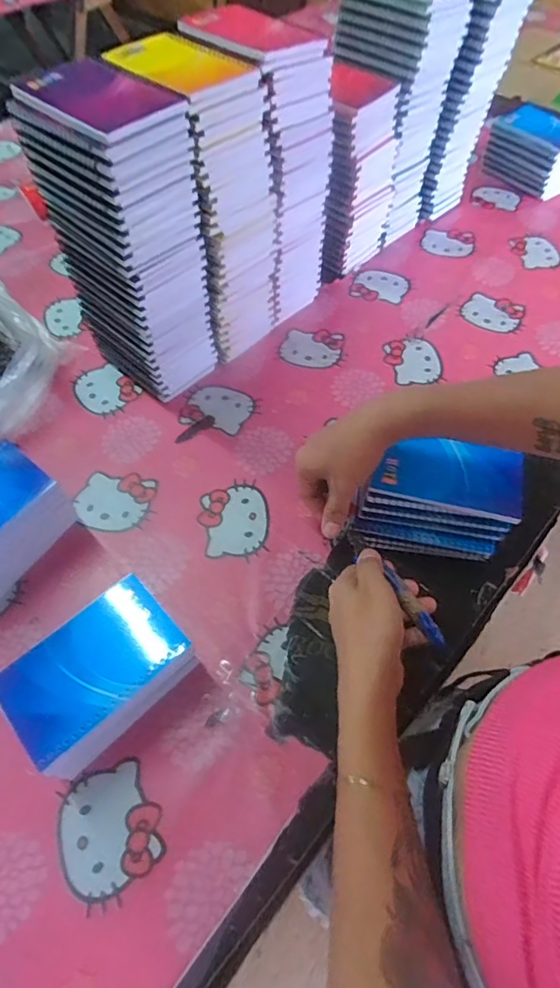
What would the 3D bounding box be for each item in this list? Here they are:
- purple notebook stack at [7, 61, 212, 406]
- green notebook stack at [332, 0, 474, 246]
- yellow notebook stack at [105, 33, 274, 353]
[{"bbox_3d":[-0.148,-0.243,0.536,0.131,0.289,0.096,36,64,20],"label":"purple notebook stack"},{"bbox_3d":[0.147,-0.500,0.695,0.112,0.285,0.125,-34,63,-19],"label":"green notebook stack"},{"bbox_3d":[-0.079,-0.309,0.580,0.104,0.287,0.142,-33,62,-19],"label":"yellow notebook stack"}]

